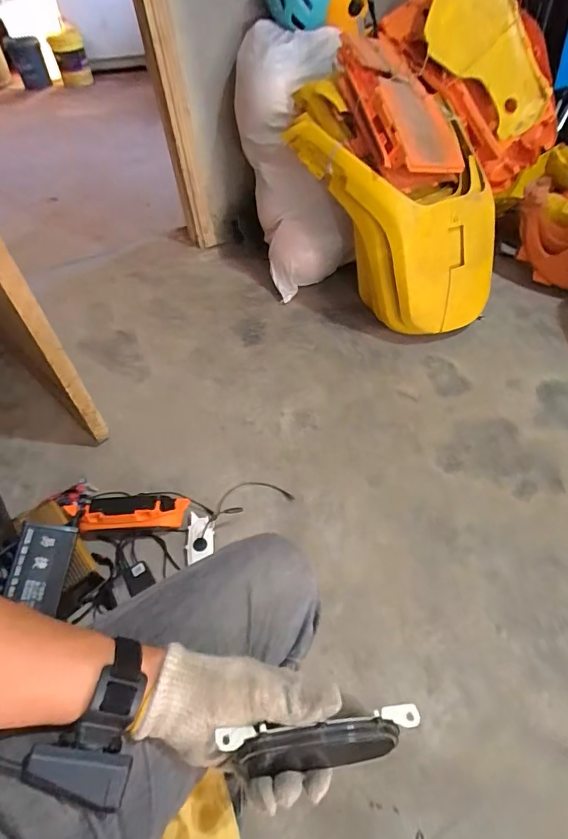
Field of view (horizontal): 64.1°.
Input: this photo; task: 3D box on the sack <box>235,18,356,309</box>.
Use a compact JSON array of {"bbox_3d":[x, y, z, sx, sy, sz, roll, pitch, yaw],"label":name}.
[{"bbox_3d":[0.026,-0.683,1.301,0.358,0.625,0.217,10,52,14],"label":"sack"}]

